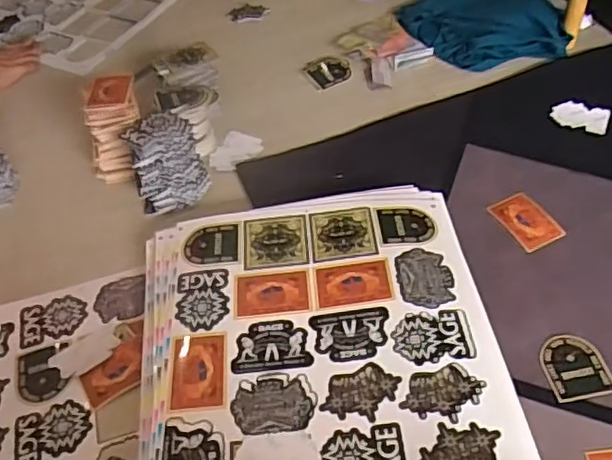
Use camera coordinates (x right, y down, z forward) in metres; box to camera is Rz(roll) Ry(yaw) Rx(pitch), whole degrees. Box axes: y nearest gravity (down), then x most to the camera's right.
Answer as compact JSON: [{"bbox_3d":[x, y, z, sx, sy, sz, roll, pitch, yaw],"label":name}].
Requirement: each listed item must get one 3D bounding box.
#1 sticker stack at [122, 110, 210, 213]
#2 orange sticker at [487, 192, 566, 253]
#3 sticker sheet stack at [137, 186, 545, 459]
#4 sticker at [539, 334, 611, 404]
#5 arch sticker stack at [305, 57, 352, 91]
[{"bbox_3d":[-0.178,-0.089,0.778,0.086,0.099,0.084,-13,50,-6],"label":"sticker stack"},{"bbox_3d":[0.267,-0.010,0.729,0.058,0.004,0.080,-24,52,-14],"label":"orange sticker"},{"bbox_3d":[0.020,0.153,0.562,0.347,0.025,0.483,-10,50,-3],"label":"sticker sheet stack"},{"bbox_3d":[0.271,0.137,0.607,0.062,0.004,0.067,-11,53,0],"label":"sticker"},{"bbox_3d":[0.038,-0.255,0.959,0.066,0.004,0.072,-21,52,-13],"label":"arch sticker stack"}]

